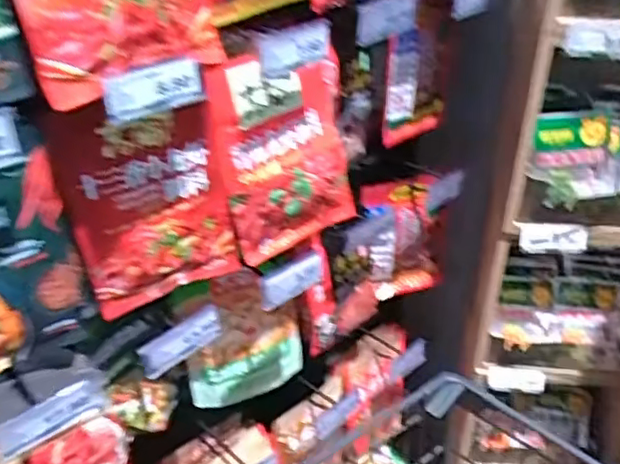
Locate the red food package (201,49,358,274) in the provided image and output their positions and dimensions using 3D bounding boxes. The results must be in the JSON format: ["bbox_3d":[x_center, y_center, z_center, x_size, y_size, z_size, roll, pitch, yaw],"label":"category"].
[{"bbox_3d":[-0.024,-0.101,0.765,0.189,0.240,0.050,-25,40,-31],"label":"red food package"}]

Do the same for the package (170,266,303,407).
[{"bbox_3d":[-0.102,0.159,0.998,0.195,0.230,0.051,-16,36,-21],"label":"package"}]

